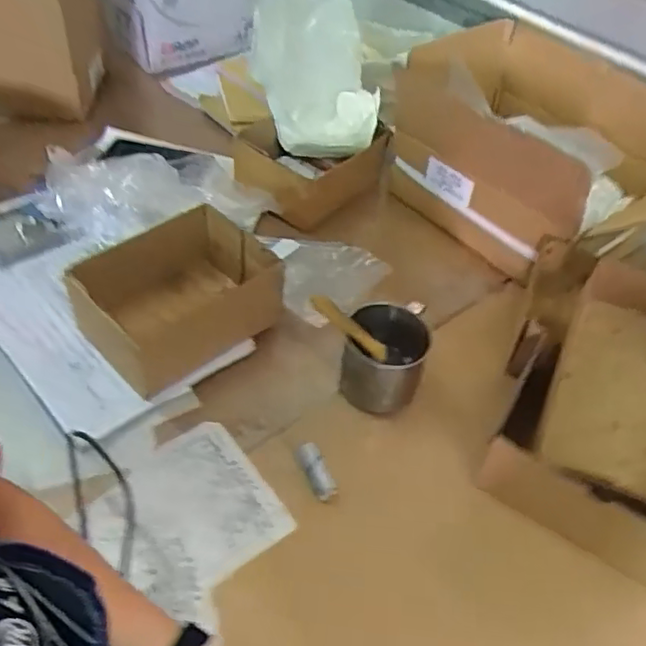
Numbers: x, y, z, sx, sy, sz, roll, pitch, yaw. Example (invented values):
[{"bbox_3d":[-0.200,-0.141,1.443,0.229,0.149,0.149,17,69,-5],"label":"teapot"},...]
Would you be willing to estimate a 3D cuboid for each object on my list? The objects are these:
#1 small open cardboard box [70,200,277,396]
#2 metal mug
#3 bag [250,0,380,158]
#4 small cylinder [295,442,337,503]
[{"bbox_3d":[-0.170,-0.034,0.731,0.200,0.099,0.162,-33,58,-31],"label":"small open cardboard box"},{"bbox_3d":[0.068,0.037,0.696,0.086,0.085,0.101,16,48,9],"label":"metal mug"},{"bbox_3d":[-0.022,-0.394,0.946,0.160,0.198,0.278,-6,48,-11],"label":"bag"},{"bbox_3d":[-0.007,0.146,0.630,0.023,0.022,0.058,-21,73,-24],"label":"small cylinder"}]

